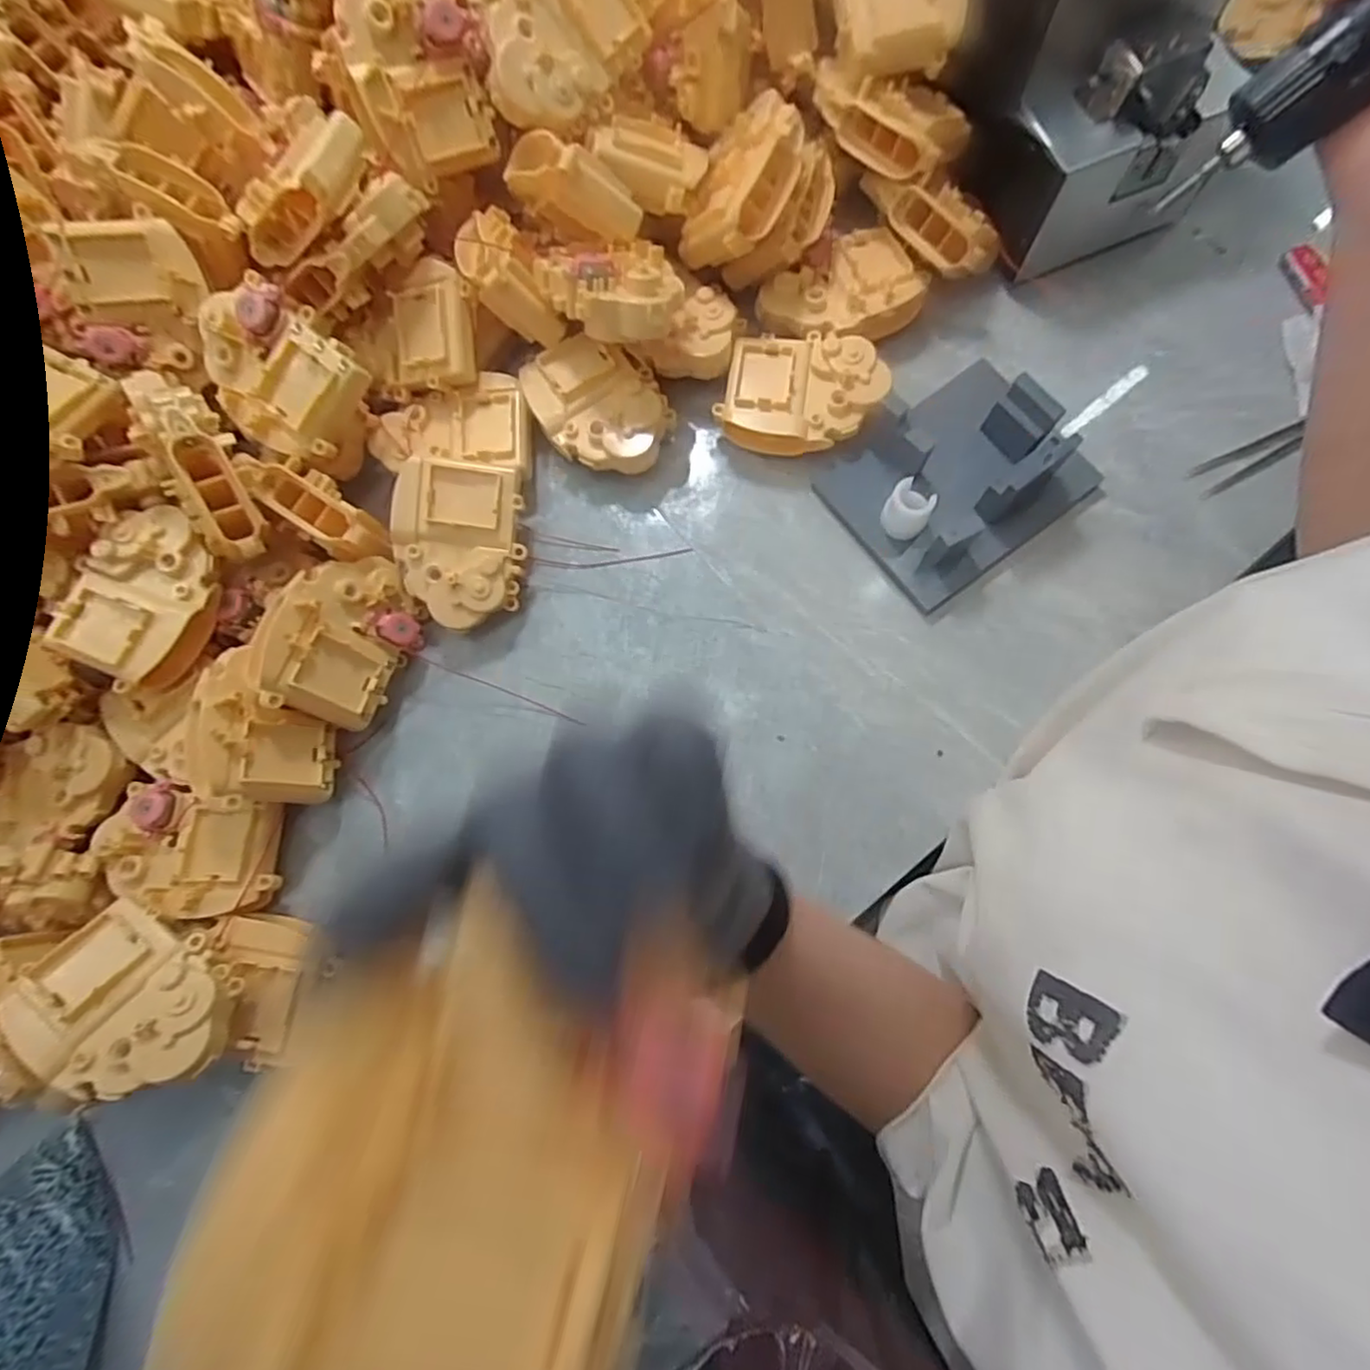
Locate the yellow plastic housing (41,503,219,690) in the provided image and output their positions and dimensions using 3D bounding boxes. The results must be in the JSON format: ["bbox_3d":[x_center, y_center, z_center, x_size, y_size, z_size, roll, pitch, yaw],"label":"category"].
[{"bbox_3d":[-0.305,-0.050,0.379,0.068,0.024,0.094,32,82,11],"label":"yellow plastic housing"}]

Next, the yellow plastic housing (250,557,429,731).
[{"bbox_3d":[-0.195,-0.026,0.380,0.075,0.023,0.096,45,56,-31],"label":"yellow plastic housing"}]

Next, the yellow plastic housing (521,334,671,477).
[{"bbox_3d":[-0.052,-0.174,0.426,0.076,0.041,0.094,-31,77,-3],"label":"yellow plastic housing"}]

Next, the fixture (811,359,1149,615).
[{"bbox_3d":[0.169,-0.133,0.391,0.143,0.046,0.116,-34,77,-3],"label":"fixture"}]

